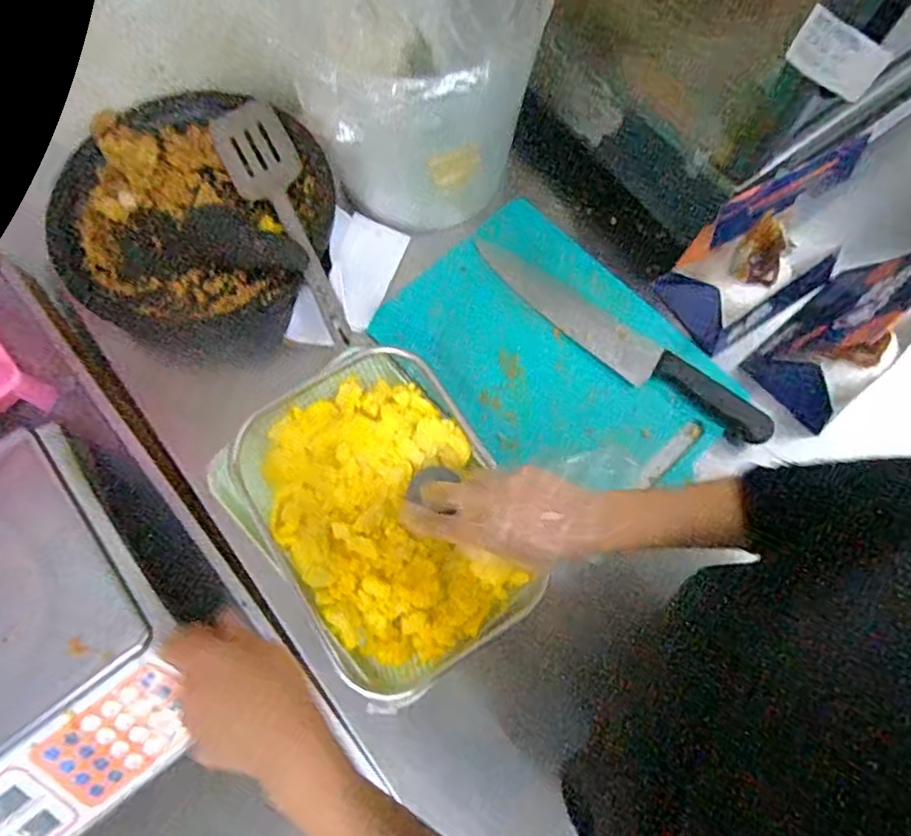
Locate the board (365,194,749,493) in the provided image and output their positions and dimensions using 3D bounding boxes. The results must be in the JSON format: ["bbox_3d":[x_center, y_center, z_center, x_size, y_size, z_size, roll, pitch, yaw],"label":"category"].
[{"bbox_3d":[0.111,-0.070,0.639,0.351,0.019,0.246,43,80,9],"label":"board"}]

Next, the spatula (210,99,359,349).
[{"bbox_3d":[-0.169,-0.203,0.620,0.076,0.039,0.318,-27,75,-8],"label":"spatula"}]

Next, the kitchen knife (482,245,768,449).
[{"bbox_3d":[0.170,-0.084,0.632,0.356,0.019,0.053,37,77,11],"label":"kitchen knife"}]

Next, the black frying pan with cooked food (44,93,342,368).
[{"bbox_3d":[-0.285,-0.205,0.648,0.305,0.061,0.262,25,75,8],"label":"black frying pan with cooked food"}]

